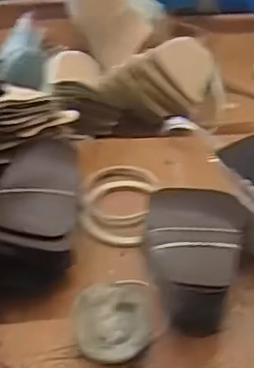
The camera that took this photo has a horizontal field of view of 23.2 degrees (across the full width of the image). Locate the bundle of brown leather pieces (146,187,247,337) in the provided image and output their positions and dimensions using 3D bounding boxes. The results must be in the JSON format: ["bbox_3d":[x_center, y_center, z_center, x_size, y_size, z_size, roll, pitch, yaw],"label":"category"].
[{"bbox_3d":[0.056,0.064,0.550,0.086,0.058,0.122,8,40,7],"label":"bundle of brown leather pieces"}]

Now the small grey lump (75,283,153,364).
[{"bbox_3d":[-0.011,0.113,0.520,0.063,0.016,0.075,1,40,-1],"label":"small grey lump"}]

